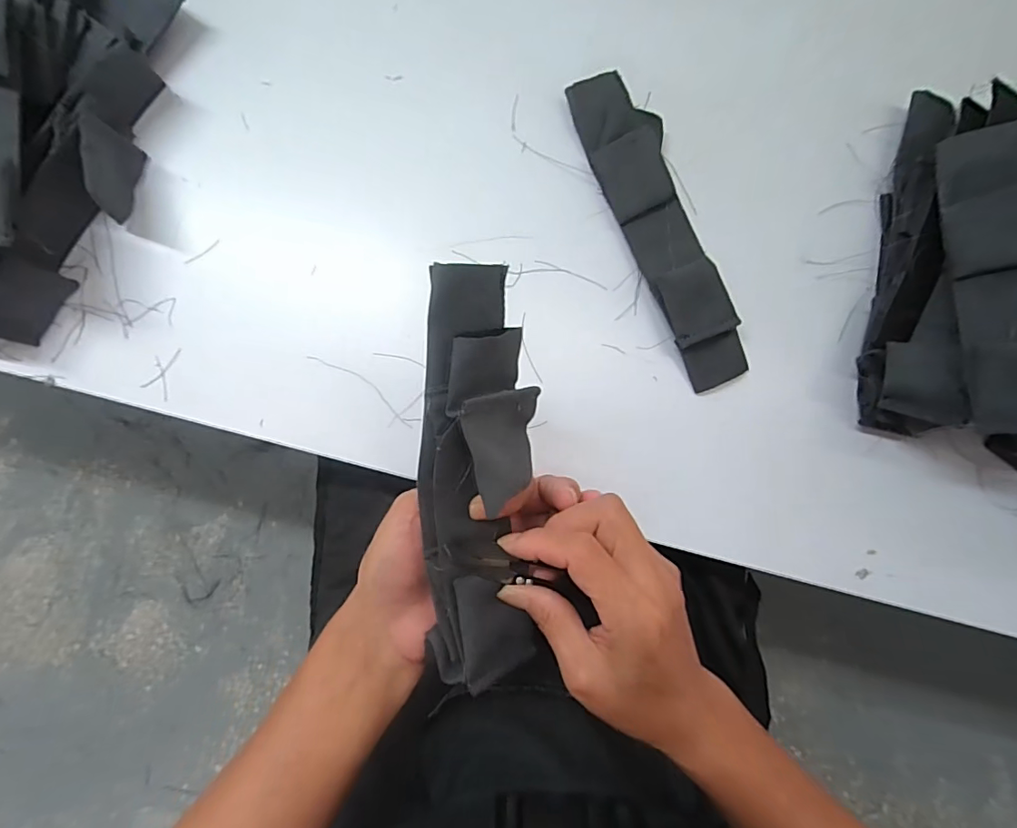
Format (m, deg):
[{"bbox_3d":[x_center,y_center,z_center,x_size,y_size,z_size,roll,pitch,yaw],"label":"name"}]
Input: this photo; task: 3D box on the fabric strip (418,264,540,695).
[{"bbox_3d":[-0.013,0.031,0.233,0.049,0.032,0.186,-1,101,-3],"label":"fabric strip"}]

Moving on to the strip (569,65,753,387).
[{"bbox_3d":[0.106,-0.129,0.359,0.053,0.020,0.228,-21,88,-4],"label":"strip"}]

